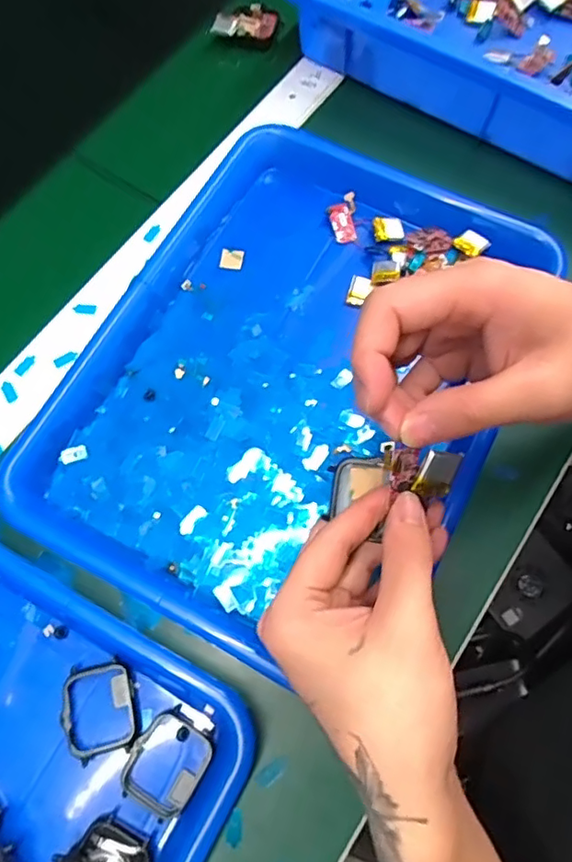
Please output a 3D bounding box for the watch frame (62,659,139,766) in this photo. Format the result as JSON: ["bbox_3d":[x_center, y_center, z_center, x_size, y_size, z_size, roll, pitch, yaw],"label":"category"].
[{"bbox_3d":[-0.101,0.151,0.301,0.039,0.009,0.047,-11,71,-2],"label":"watch frame"}]

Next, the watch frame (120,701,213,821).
[{"bbox_3d":[-0.063,0.176,0.294,0.038,0.013,0.047,28,74,11],"label":"watch frame"}]

